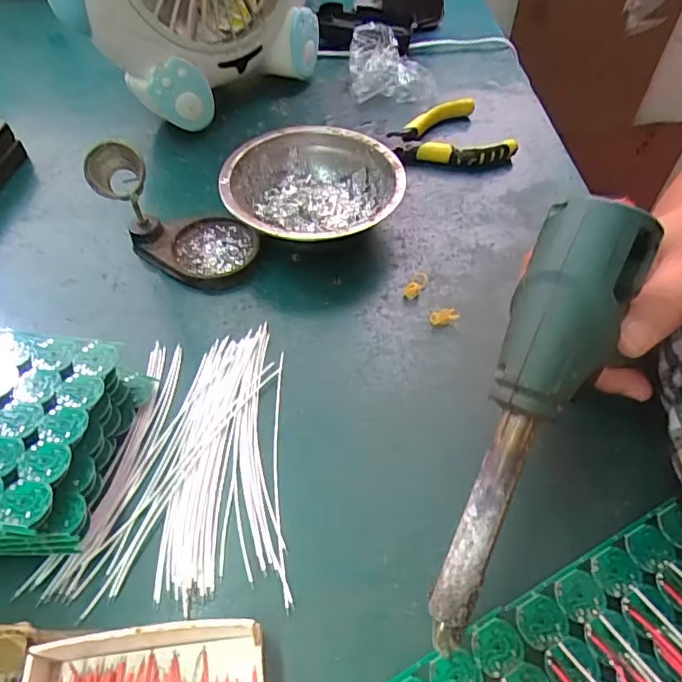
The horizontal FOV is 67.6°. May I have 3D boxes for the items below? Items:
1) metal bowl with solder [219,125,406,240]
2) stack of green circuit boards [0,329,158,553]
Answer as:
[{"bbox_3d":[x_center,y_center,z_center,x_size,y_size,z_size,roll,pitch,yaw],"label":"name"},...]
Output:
[{"bbox_3d":[-0.020,-0.103,0.369,0.121,0.045,0.112,1,53,-1],"label":"metal bowl with solder"},{"bbox_3d":[-0.170,0.051,0.254,0.112,0.047,0.109,4,53,1],"label":"stack of green circuit boards"}]

